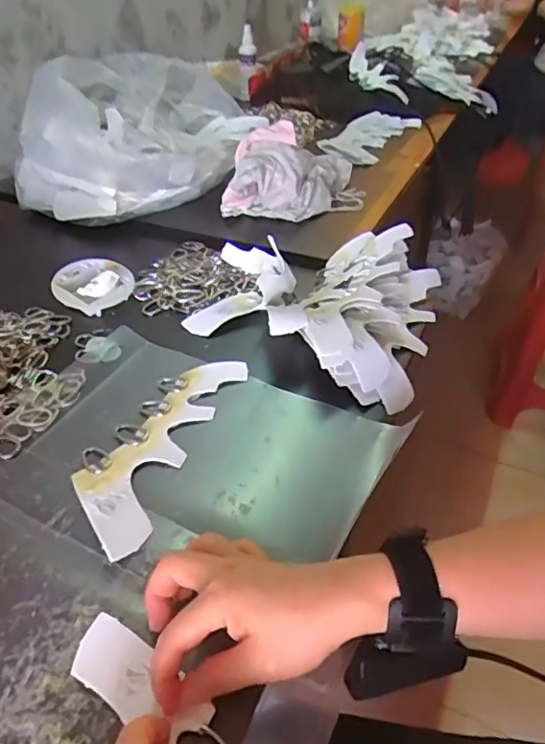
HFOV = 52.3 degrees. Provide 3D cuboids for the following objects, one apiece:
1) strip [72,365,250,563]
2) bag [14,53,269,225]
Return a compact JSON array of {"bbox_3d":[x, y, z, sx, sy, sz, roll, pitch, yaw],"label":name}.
[{"bbox_3d":[-0.100,0.054,0.464,0.083,0.009,0.209,13,43,16],"label":"strip"},{"bbox_3d":[-0.201,-0.338,0.796,0.275,0.146,0.272,21,46,24],"label":"bag"}]

